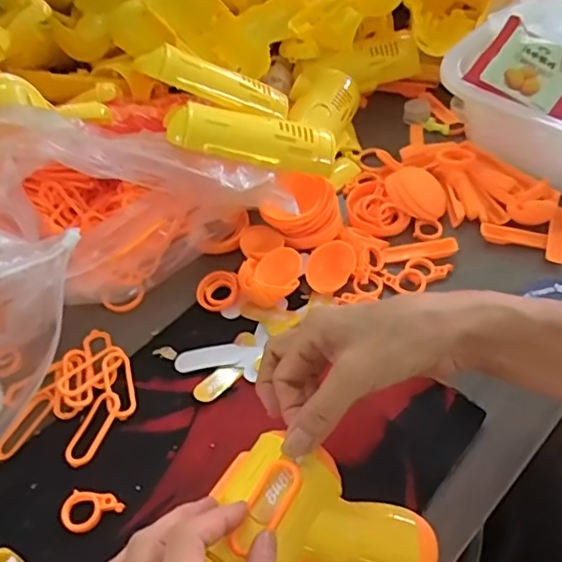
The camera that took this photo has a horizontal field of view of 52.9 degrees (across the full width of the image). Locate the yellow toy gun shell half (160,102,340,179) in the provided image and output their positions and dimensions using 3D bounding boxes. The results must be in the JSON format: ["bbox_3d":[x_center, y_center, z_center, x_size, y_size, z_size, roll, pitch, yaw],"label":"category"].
[{"bbox_3d":[-0.020,-0.108,0.430,0.129,0.030,0.042,7,50,-16],"label":"yellow toy gun shell half"}]

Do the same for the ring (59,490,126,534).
[{"bbox_3d":[-0.120,0.147,0.359,0.038,0.005,0.025,3,52,7],"label":"ring"}]

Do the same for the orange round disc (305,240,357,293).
[{"bbox_3d":[0.039,-0.012,0.452,0.035,0.004,0.044,35,93,-1],"label":"orange round disc"}]

